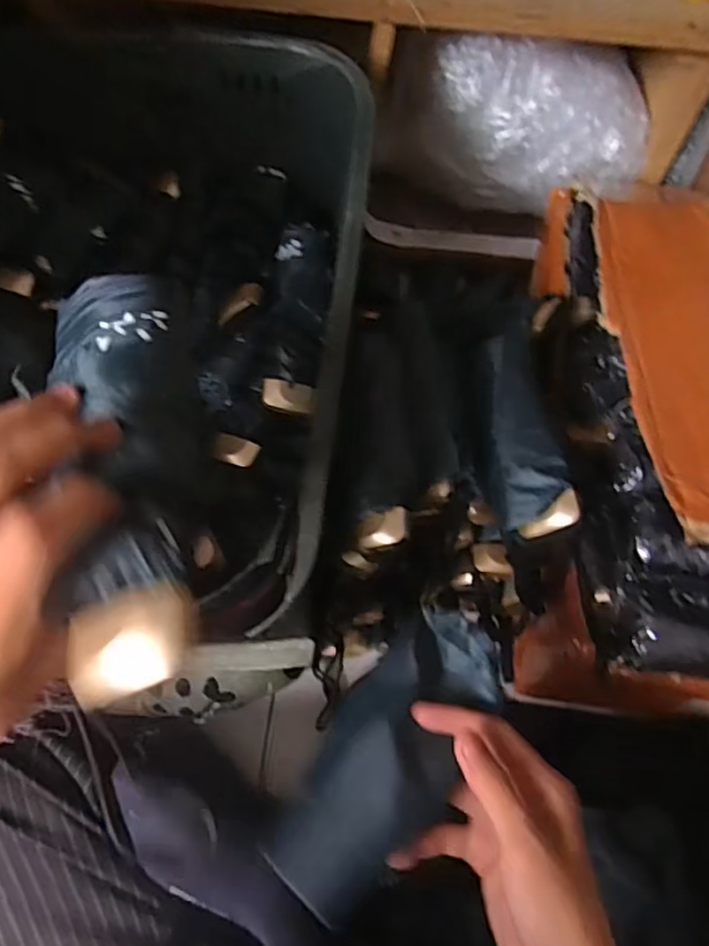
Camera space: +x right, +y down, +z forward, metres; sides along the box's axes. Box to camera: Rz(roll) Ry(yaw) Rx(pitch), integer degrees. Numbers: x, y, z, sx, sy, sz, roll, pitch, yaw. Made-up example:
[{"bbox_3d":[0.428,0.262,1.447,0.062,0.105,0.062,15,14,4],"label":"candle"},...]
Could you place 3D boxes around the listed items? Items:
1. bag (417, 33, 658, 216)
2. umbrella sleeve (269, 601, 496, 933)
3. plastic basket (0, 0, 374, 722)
[{"bbox_3d":[0.200,-0.402,0.759,0.274,0.162,0.098,3,63,-2],"label":"bag"},{"bbox_3d":[0.025,0.153,0.350,0.072,0.022,0.164,33,59,12],"label":"umbrella sleeve"},{"bbox_3d":[-0.214,-0.086,0.523,0.410,0.207,0.527,6,63,-1],"label":"plastic basket"}]

